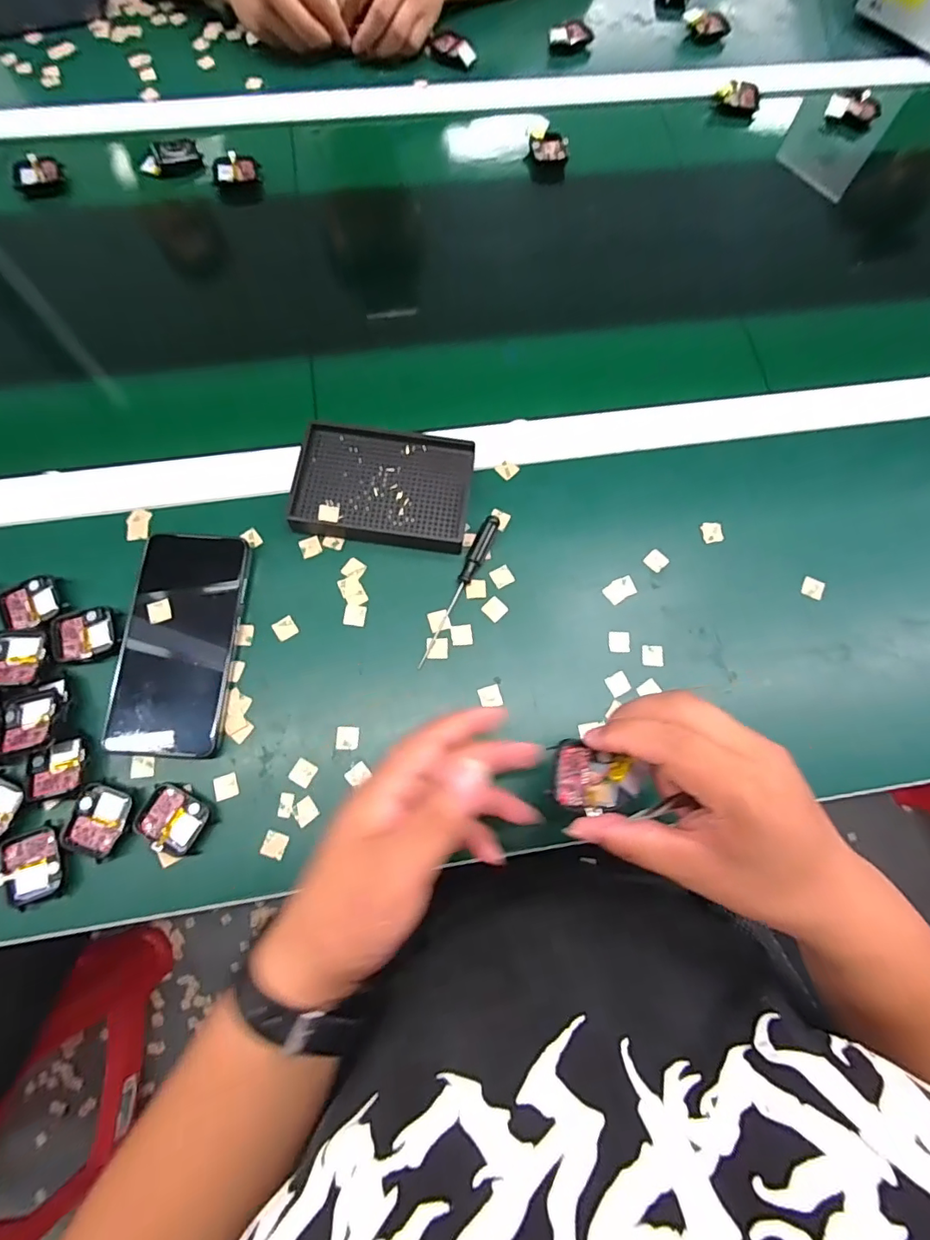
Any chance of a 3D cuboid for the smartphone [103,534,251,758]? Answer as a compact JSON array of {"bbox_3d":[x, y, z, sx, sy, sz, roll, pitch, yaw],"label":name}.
[{"bbox_3d":[-0.207,0.015,0.378,0.077,0.014,0.160,4,73,-1],"label":"smartphone"}]

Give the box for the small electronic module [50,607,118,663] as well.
[{"bbox_3d":[-0.277,0.010,0.377,0.043,0.004,0.040,-16,74,-7],"label":"small electronic module"}]

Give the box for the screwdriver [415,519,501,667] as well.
[{"bbox_3d":[-0.004,-0.024,0.398,0.012,0.013,0.130,24,73,5],"label":"screwdriver"}]

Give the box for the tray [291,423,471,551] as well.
[{"bbox_3d":[-0.064,-0.108,0.418,0.135,0.024,0.088,8,73,0],"label":"tray"}]

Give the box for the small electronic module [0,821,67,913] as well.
[{"bbox_3d":[-0.280,0.160,0.335,0.036,0.008,0.045,-18,74,-8],"label":"small electronic module"}]

